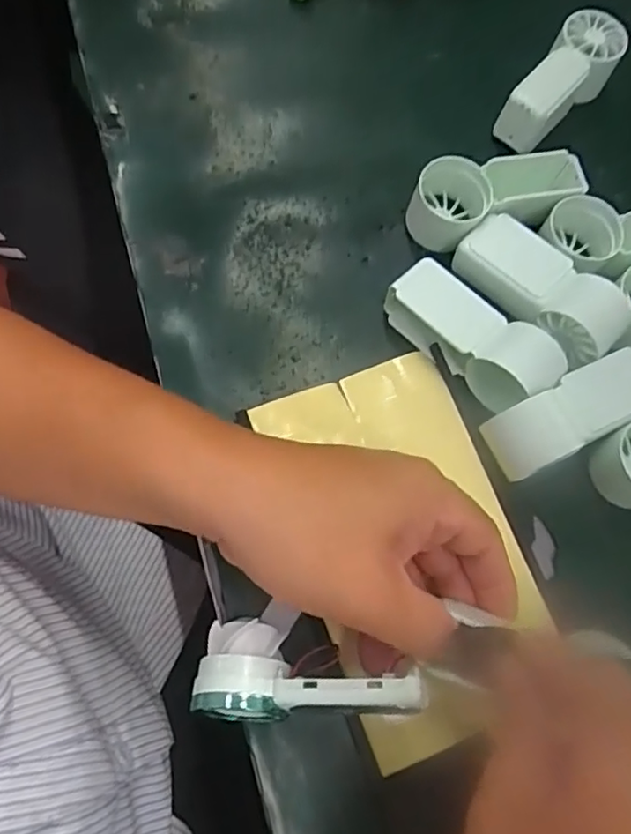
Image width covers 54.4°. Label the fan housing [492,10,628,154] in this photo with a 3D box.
[{"bbox_3d":[0.149,-0.199,0.371,0.038,0.034,0.094,35,71,5],"label":"fan housing"}]

